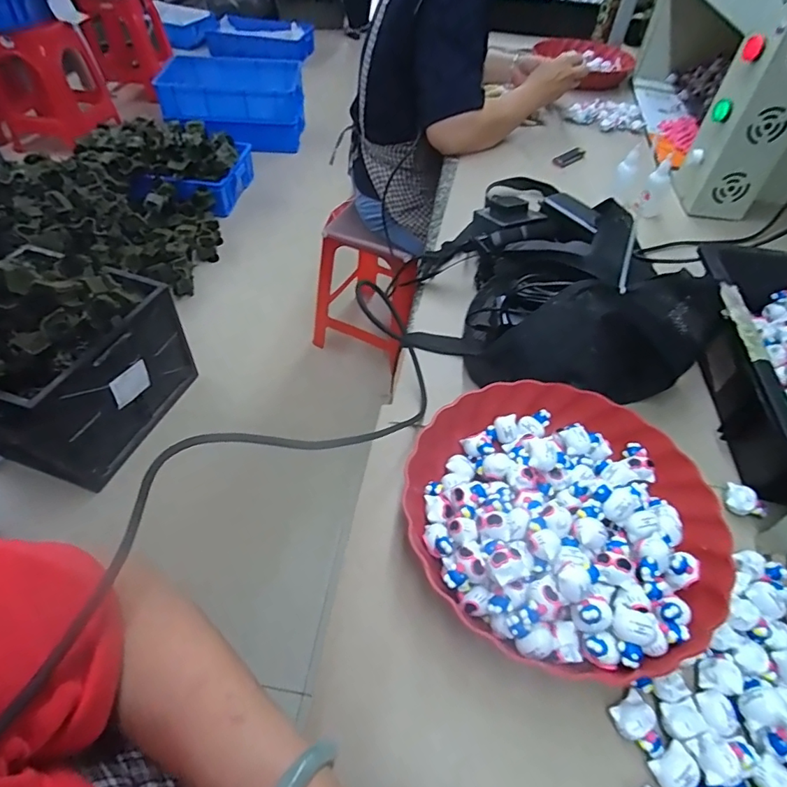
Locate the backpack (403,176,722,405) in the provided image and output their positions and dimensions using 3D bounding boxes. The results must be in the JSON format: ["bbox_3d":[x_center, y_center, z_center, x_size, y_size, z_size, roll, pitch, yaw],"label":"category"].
[{"bbox_3d":[0.170,-0.142,0.565,0.286,0.102,0.343,-5,50,-8],"label":"backpack"}]

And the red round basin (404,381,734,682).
[{"bbox_3d":[0.133,0.086,0.385,0.230,0.047,0.232,2,49,-2],"label":"red round basin"}]

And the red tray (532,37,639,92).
[{"bbox_3d":[0.469,-0.814,1.212,0.247,0.051,0.212,12,50,7],"label":"red tray"}]

